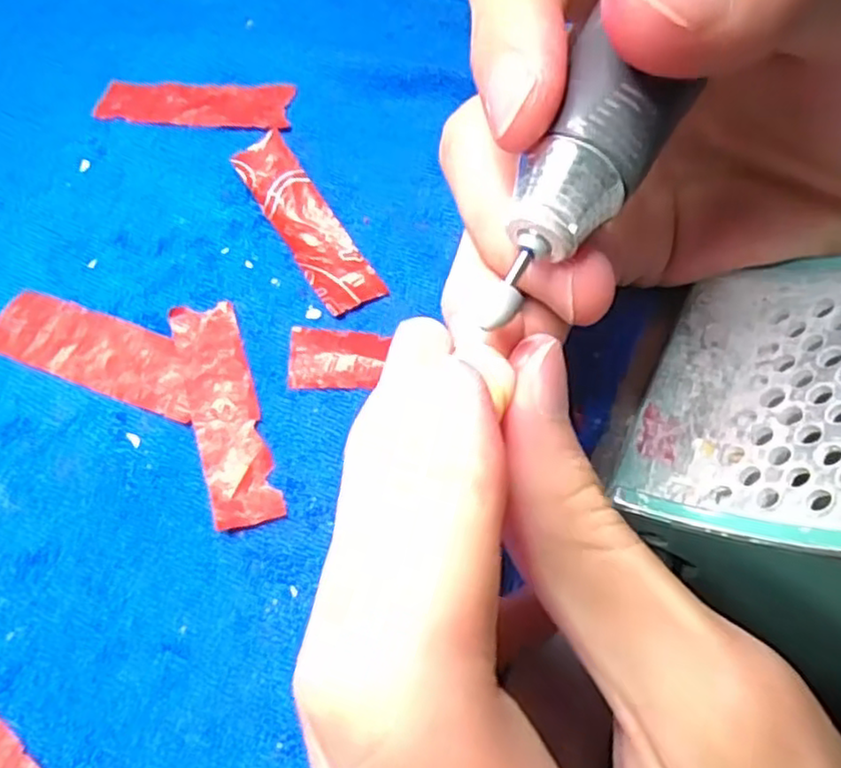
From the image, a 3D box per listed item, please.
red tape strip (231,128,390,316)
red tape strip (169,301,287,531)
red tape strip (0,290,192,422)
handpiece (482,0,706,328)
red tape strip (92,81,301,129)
[{"bbox_3d":[-0.031,-0.044,0.188,0.017,0.008,0.058,-29,66,-13],"label":"red tape strip"},{"bbox_3d":[-0.047,0.006,0.166,0.015,0.004,0.058,-17,65,-8],"label":"red tape strip"},{"bbox_3d":[-0.080,-0.009,0.172,0.057,0.004,0.020,18,65,10],"label":"red tape strip"},{"bbox_3d":[0.056,-0.088,0.127,0.027,0.028,0.155,26,73,12],"label":"handpiece"},{"bbox_3d":[-0.068,-0.086,0.209,0.058,0.004,0.016,5,63,3],"label":"red tape strip"}]

